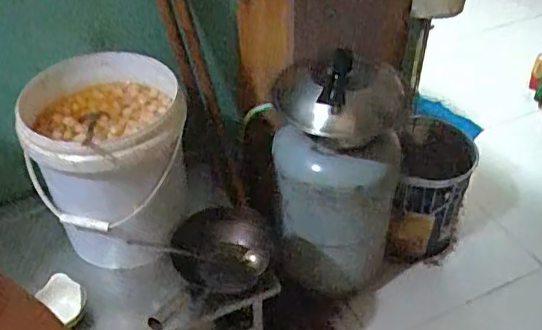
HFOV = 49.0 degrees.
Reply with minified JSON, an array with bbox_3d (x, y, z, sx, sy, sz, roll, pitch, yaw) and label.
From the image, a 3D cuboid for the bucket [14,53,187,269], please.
[{"bbox_3d":[-0.334,-0.005,1.235,0.301,0.323,0.359,-12,42,-17],"label":"bucket"}]

